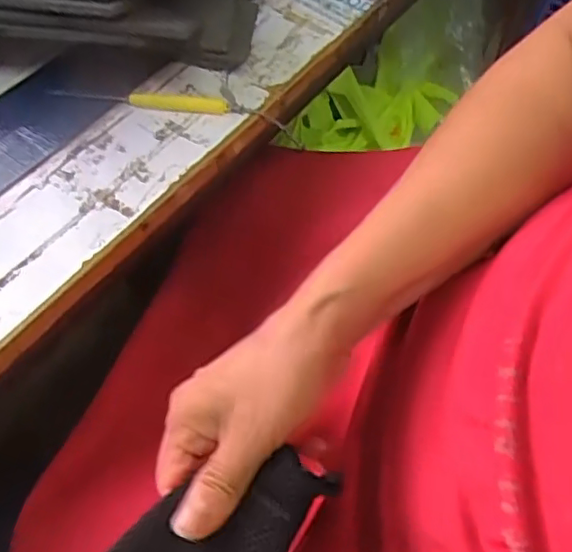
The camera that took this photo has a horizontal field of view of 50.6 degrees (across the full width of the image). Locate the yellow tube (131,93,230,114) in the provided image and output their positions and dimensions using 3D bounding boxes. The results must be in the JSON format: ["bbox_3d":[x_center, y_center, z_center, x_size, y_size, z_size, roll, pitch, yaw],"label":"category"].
[{"bbox_3d":[-0.082,-0.132,0.460,0.074,0.011,0.010,3,59,0],"label":"yellow tube"}]

